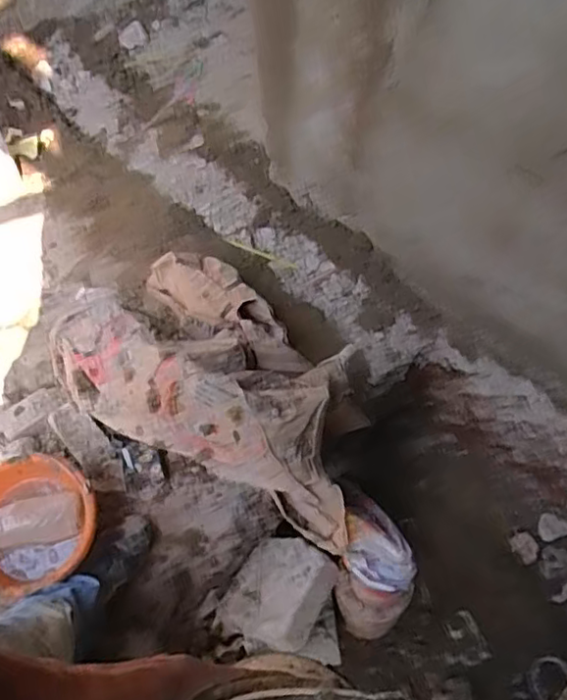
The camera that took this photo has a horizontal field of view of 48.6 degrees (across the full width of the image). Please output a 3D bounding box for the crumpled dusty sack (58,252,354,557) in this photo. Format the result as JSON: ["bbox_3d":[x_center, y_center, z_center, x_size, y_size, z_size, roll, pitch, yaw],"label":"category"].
[{"bbox_3d":[-0.096,0.021,1.271,0.675,0.223,0.441,25,63,16],"label":"crumpled dusty sack"}]

